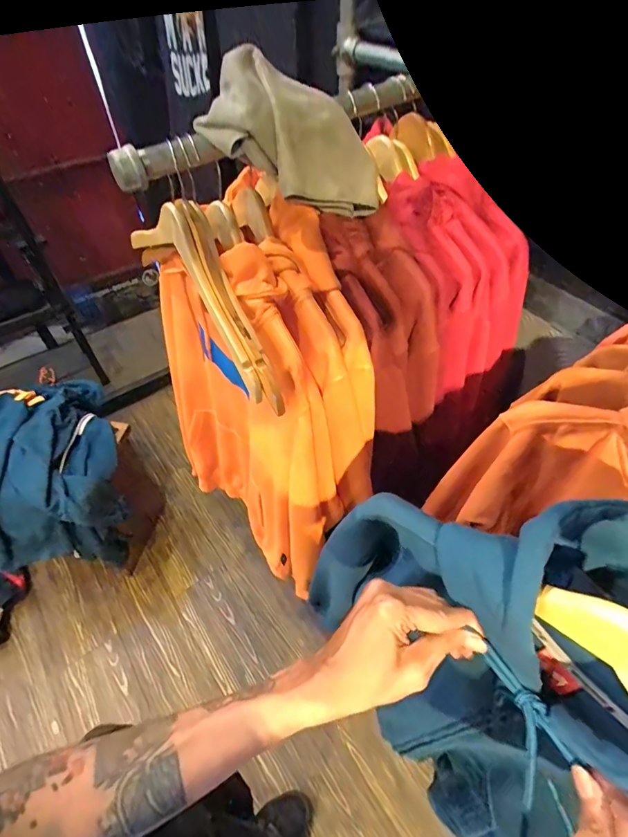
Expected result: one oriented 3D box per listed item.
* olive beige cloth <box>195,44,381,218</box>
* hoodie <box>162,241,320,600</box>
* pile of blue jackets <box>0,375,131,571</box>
[{"bbox_3d":[-0.021,-0.340,0.542,0.204,0.152,0.138,7,51,7],"label":"olive beige cloth"},{"bbox_3d":[-0.141,0.013,0.830,0.084,0.693,0.431,-33,56,-23],"label":"hoodie"},{"bbox_3d":[-0.809,0.157,1.234,0.477,0.312,0.548,-18,52,-13],"label":"pile of blue jackets"}]

